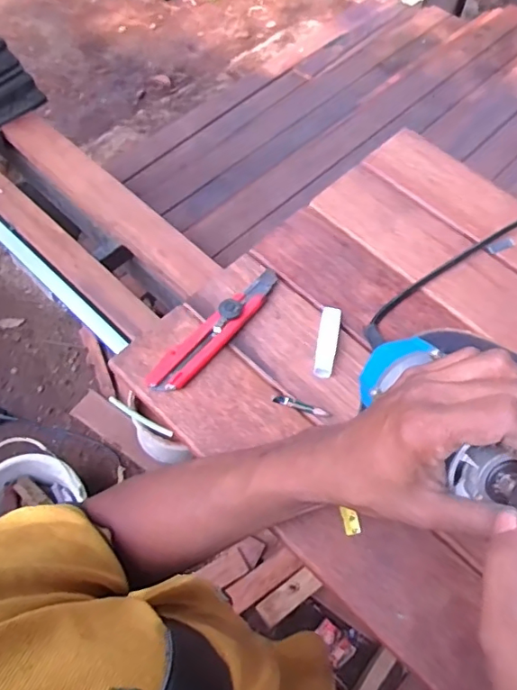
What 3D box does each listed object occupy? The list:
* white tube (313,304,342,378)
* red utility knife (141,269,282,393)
[{"bbox_3d":[0.065,-0.003,0.508,0.019,0.016,0.069,10,63,3],"label":"white tube"},{"bbox_3d":[-0.037,-0.015,0.508,0.031,0.017,0.165,39,67,16],"label":"red utility knife"}]

